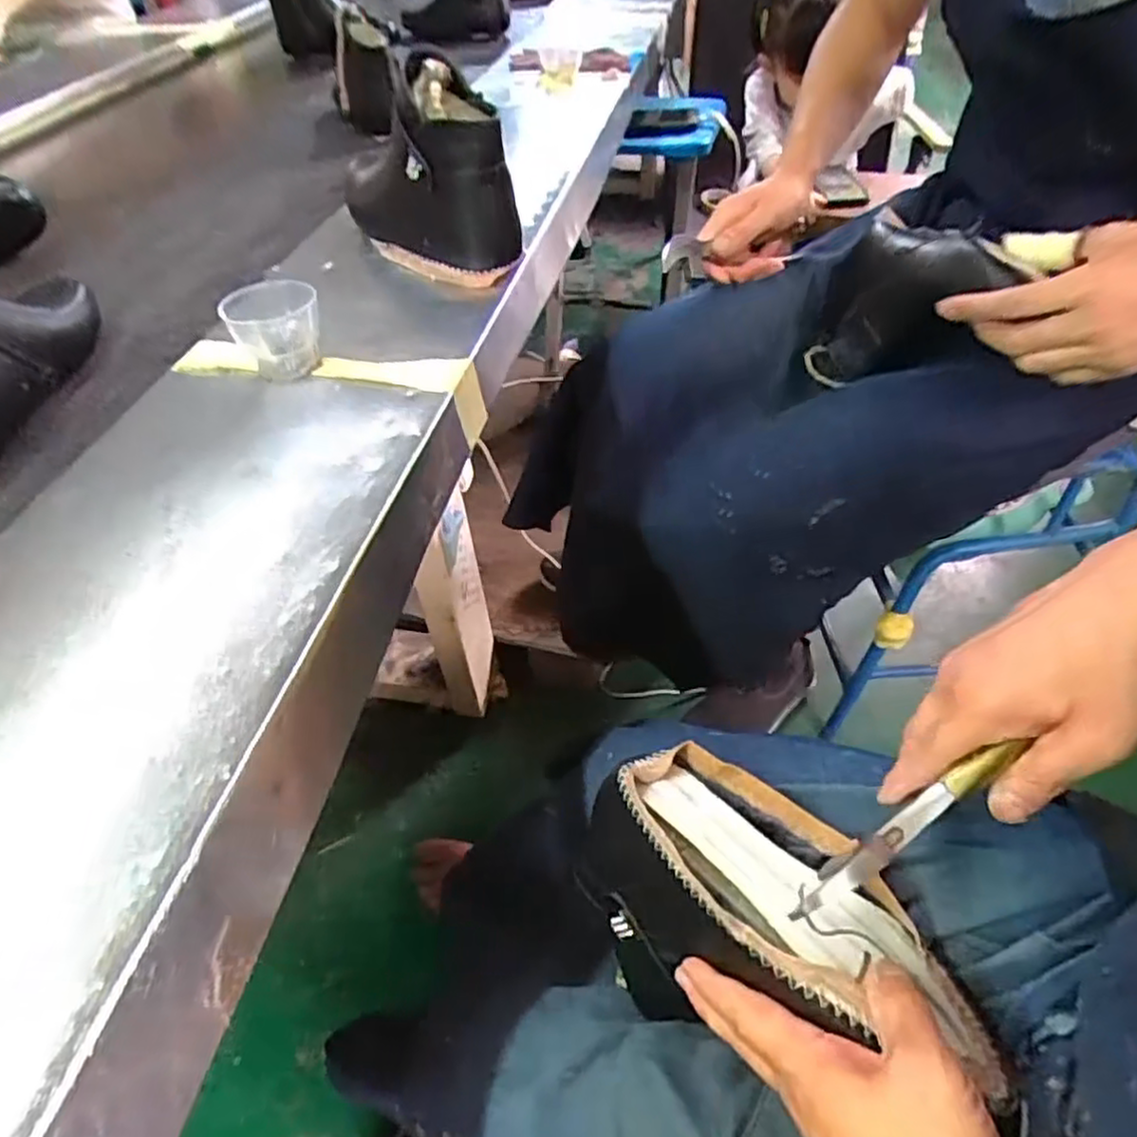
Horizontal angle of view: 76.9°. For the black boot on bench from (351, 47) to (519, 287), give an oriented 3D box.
[{"bbox_3d":[-0.139,-0.368,0.637,0.109,0.154,0.269,-19,49,-14],"label":"black boot on bench"}]

